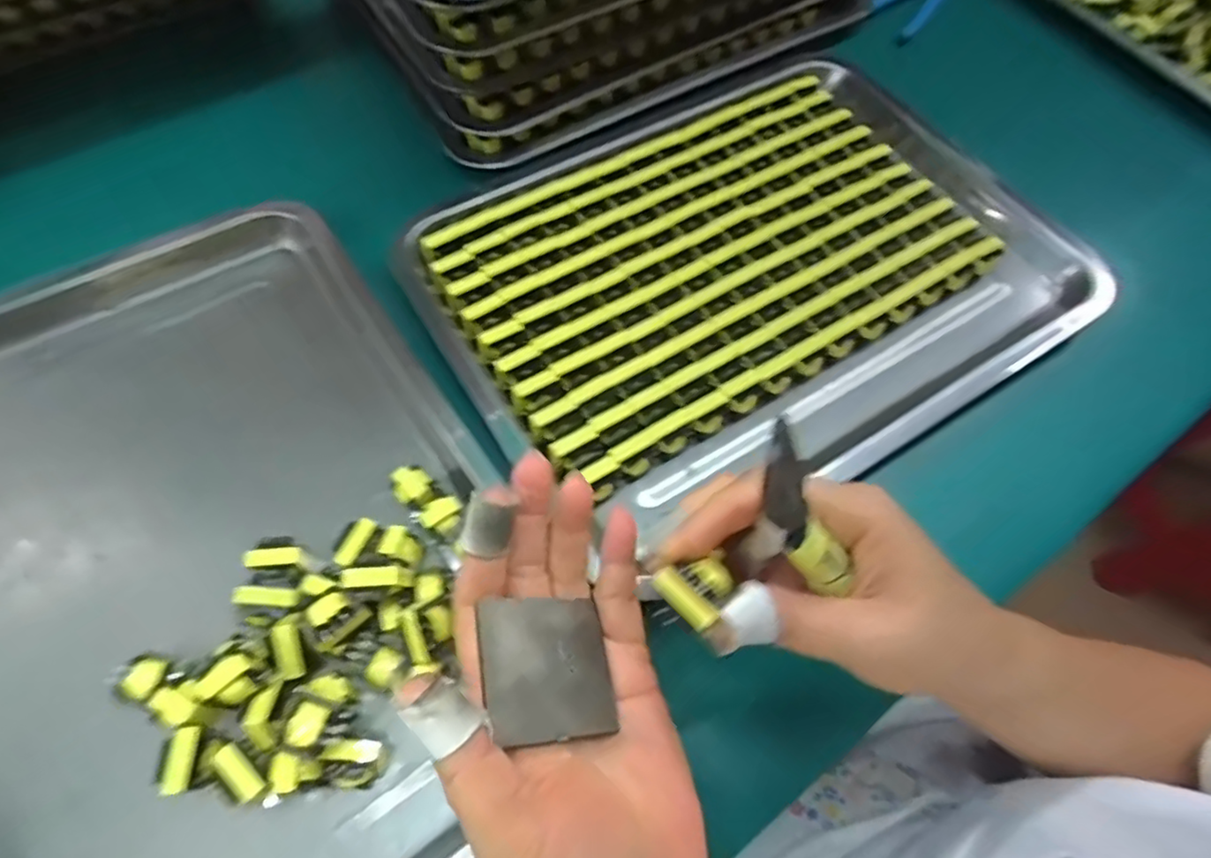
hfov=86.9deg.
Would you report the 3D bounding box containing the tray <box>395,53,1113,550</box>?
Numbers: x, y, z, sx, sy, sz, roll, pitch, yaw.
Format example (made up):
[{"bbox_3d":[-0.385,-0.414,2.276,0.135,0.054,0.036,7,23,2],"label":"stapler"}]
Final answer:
[{"bbox_3d":[0.092,-0.108,0.394,0.369,0.022,0.281,-28,69,-15],"label":"tray"}]

